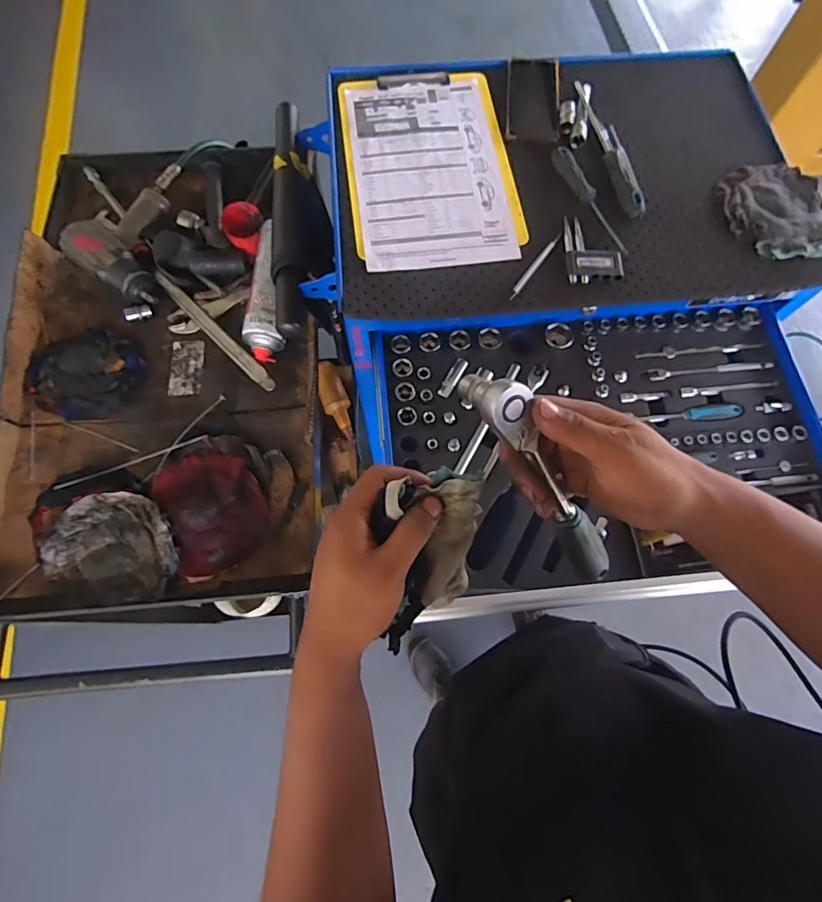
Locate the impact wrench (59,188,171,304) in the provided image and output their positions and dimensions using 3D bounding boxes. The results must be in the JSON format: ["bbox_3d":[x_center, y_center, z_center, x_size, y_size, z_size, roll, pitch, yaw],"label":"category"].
[{"bbox_3d":[-0.449,-0.340,0.776,0.163,0.080,0.181,42,75,14],"label":"impact wrench"}]

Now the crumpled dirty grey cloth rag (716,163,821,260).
[{"bbox_3d":[0.518,-0.345,0.668,0.137,0.020,0.165,-9,70,-4],"label":"crumpled dirty grey cloth rag"}]

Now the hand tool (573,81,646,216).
[{"bbox_3d":[0.299,-0.448,0.696,0.044,0.015,0.261,-8,70,-4],"label":"hand tool"}]

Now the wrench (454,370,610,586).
[{"bbox_3d":[0.107,0.036,0.381,0.036,0.230,0.047,-45,33,-15],"label":"wrench"}]

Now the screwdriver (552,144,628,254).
[{"bbox_3d":[0.254,-0.359,0.669,0.028,0.021,0.190,-22,71,-8],"label":"screwdriver"}]

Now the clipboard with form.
[{"bbox_3d":[0.027,-0.424,0.697,0.234,0.021,0.359,-7,70,-3],"label":"clipboard with form"}]

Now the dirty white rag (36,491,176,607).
[{"bbox_3d":[-0.408,0.130,0.640,0.167,0.036,0.148,-5,70,-3],"label":"dirty white rag"}]

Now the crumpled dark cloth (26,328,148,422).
[{"bbox_3d":[-0.511,-0.124,0.737,0.160,0.030,0.146,8,70,2],"label":"crumpled dark cloth"}]

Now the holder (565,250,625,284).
[{"bbox_3d":[0.249,-0.251,0.633,0.077,0.012,0.050,-5,70,-2],"label":"holder"}]

